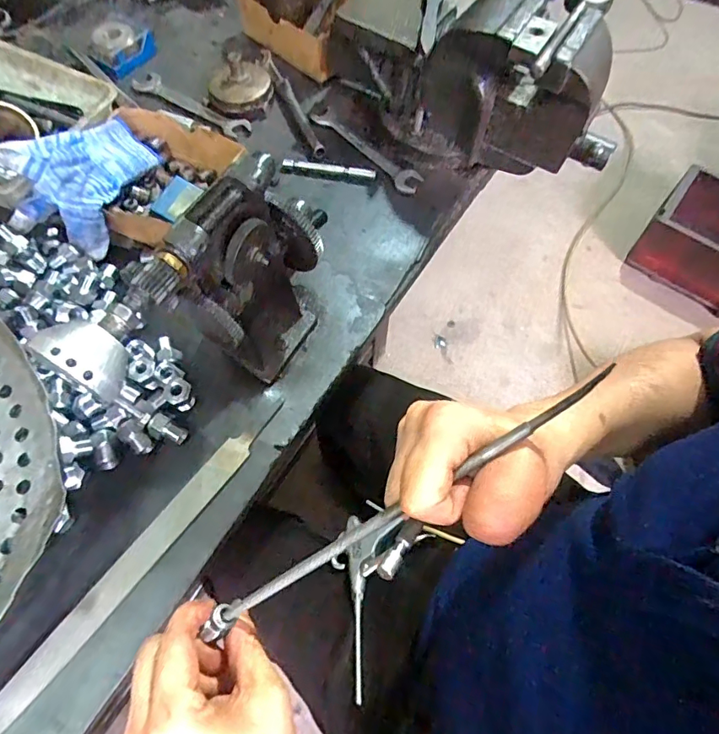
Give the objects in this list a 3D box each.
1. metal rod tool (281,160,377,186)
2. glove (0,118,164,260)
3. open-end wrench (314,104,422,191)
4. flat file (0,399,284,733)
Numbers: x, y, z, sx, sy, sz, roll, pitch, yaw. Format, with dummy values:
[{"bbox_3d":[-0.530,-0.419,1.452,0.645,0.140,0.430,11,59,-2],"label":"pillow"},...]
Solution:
[{"bbox_3d":[-0.036,-0.224,0.564,0.108,0.012,0.018,12,64,3],"label":"metal rod tool"},{"bbox_3d":[-0.279,-0.200,0.492,0.102,0.060,0.149,18,65,6],"label":"glove"},{"bbox_3d":[0.007,-0.265,0.588,0.033,0.005,0.177,-39,72,-19],"label":"open-end wrench"},{"bbox_3d":[-0.164,0.142,0.385,0.023,0.008,0.291,35,68,13],"label":"flat file"}]

